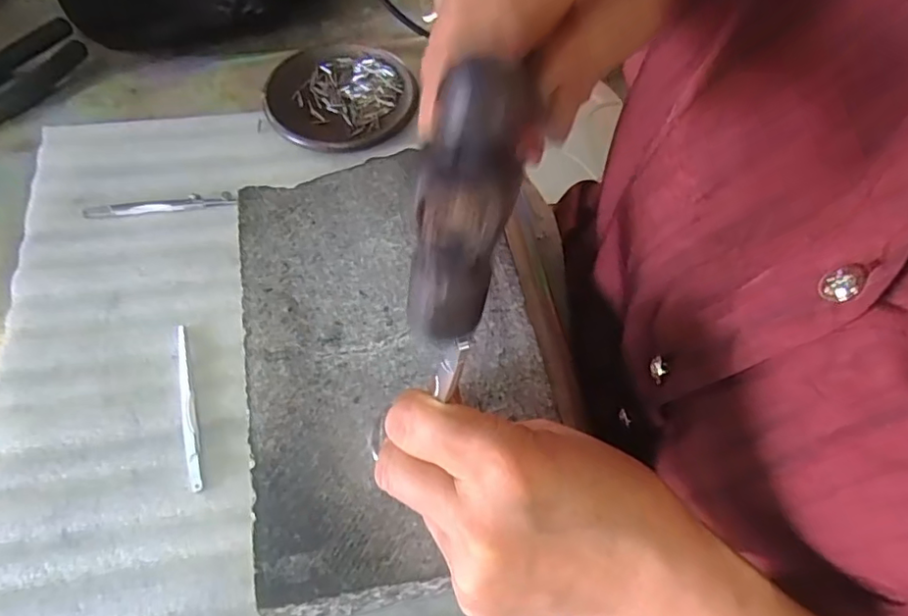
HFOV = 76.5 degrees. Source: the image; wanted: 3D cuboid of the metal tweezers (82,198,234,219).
[{"bbox_3d":[-0.202,-0.070,0.396,0.100,0.004,0.010,-6,62,-4],"label":"metal tweezers"}]

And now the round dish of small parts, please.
[{"bbox_3d":[-0.085,-0.161,0.444,0.113,0.018,0.108,0,62,-1],"label":"round dish of small parts"}]

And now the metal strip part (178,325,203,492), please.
[{"bbox_3d":[-0.154,0.056,0.334,0.008,0.006,0.101,-16,63,-9],"label":"metal strip part"}]

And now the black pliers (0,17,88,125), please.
[{"bbox_3d":[-0.348,-0.159,0.432,0.045,0.015,0.165,28,65,13],"label":"black pliers"}]

